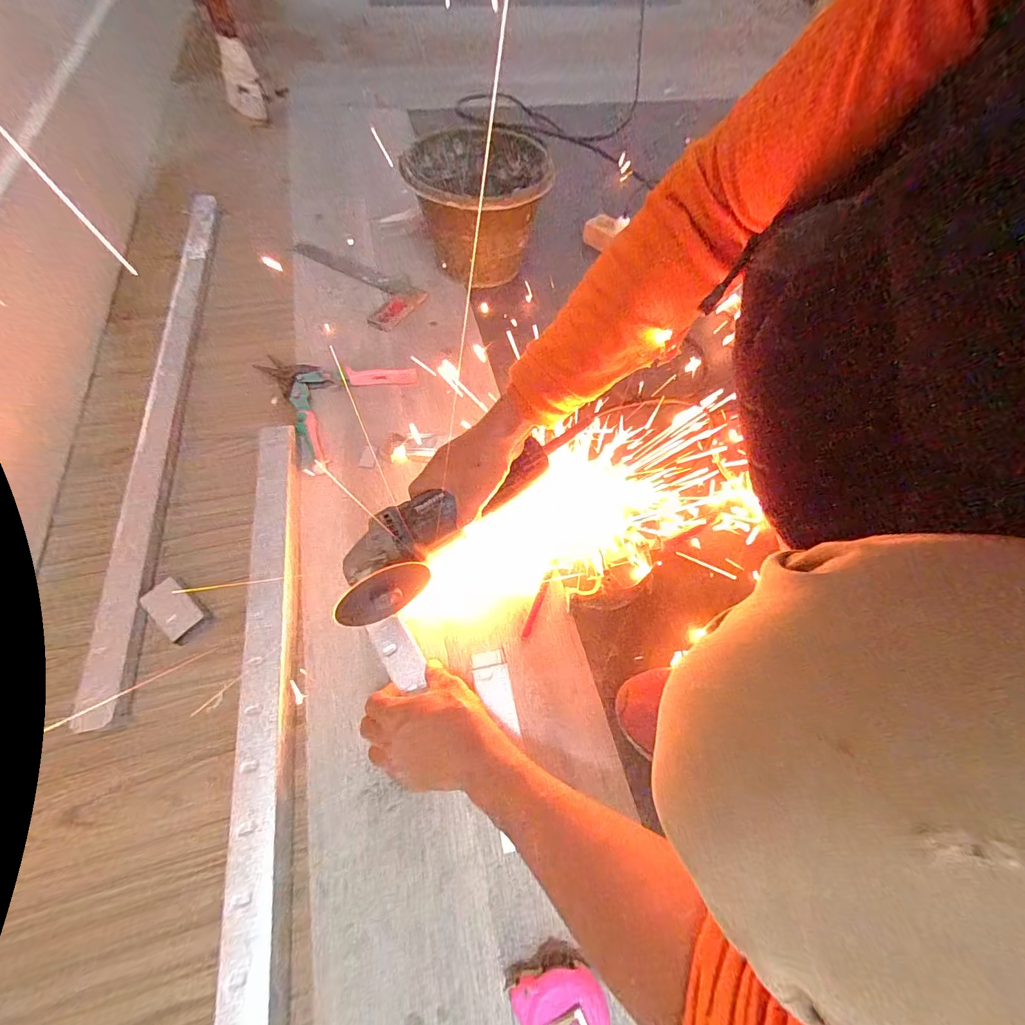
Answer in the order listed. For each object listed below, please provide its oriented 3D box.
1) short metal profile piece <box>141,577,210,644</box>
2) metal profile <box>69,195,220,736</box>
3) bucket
[{"bbox_3d":[-0.376,0.106,0.482,0.068,0.019,0.039,38,66,16],"label":"short metal profile piece"},{"bbox_3d":[-0.508,-0.194,0.635,0.052,0.033,0.937,-8,63,-8],"label":"metal profile"},{"bbox_3d":[-0.059,-0.535,0.777,0.229,0.168,0.232,1,61,-2],"label":"bucket"}]

